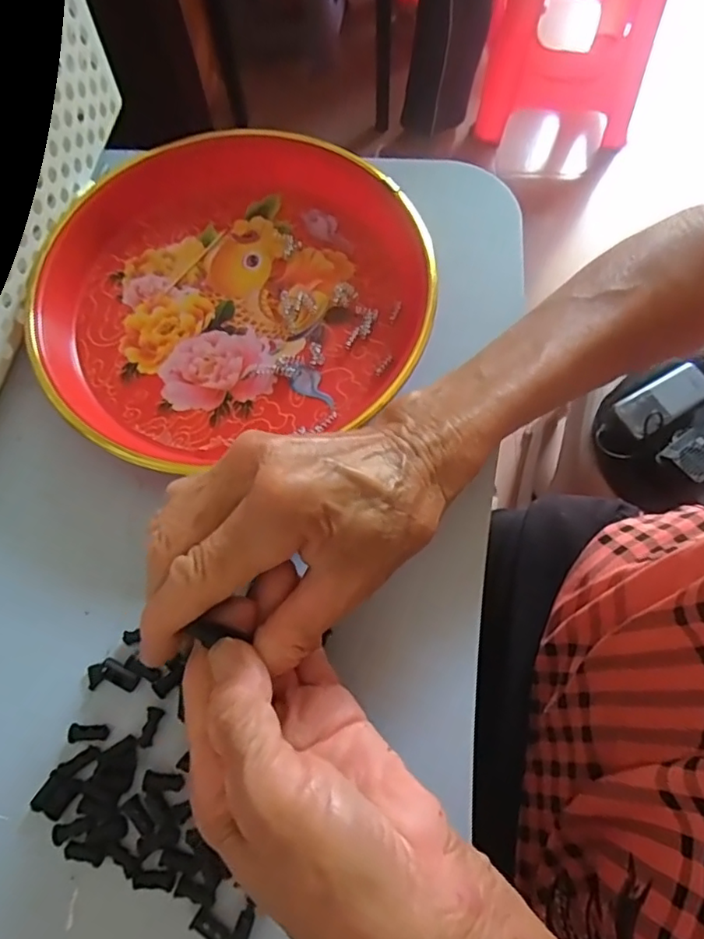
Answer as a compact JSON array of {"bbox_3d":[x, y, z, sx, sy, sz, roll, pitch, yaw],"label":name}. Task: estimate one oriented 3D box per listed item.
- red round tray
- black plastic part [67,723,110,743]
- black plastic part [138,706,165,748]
[{"bbox_3d":[-0.070,-0.105,0.328,0.217,0.029,0.197,-21,70,-6],"label":"red round tray"},{"bbox_3d":[-0.118,0.118,0.256,0.017,0.004,0.007,2,69,2],"label":"black plastic part"},{"bbox_3d":[-0.091,0.116,0.258,0.006,0.004,0.017,13,70,7],"label":"black plastic part"}]

